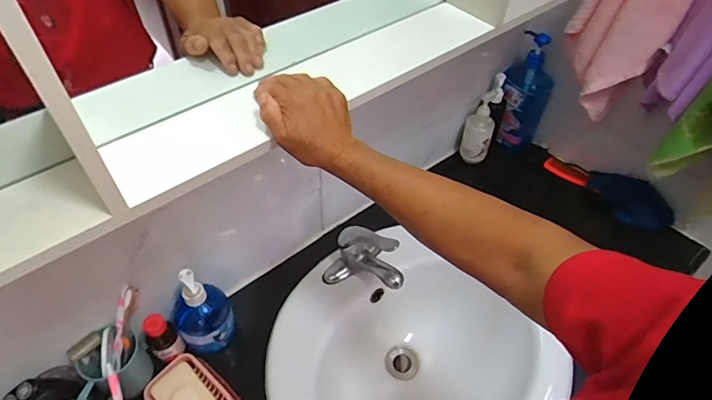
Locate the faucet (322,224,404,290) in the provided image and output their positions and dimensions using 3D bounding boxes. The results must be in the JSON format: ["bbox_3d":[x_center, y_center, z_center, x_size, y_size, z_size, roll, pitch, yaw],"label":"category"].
[{"bbox_3d":[0.024,0.102,0.779,0.136,0.099,0.095,24,53,18],"label":"faucet"}]

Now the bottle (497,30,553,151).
[{"bbox_3d":[0.356,-0.218,0.968,0.095,0.246,0.051,28,54,21],"label":"bottle"}]

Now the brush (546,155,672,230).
[{"bbox_3d":[0.526,-0.033,0.954,0.071,0.065,0.264,-32,57,-26],"label":"brush"}]

